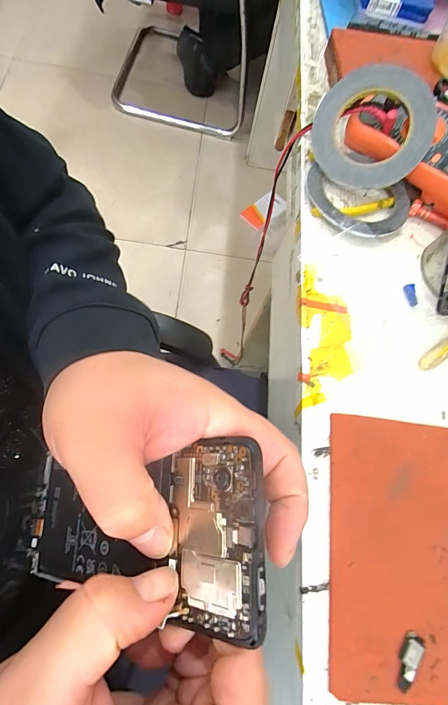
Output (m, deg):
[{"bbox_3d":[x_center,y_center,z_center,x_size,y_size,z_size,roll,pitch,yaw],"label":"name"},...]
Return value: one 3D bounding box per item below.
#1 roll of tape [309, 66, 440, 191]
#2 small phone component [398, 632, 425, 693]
[{"bbox_3d":[0.161,-0.242,0.380,0.126,0.024,0.115,1,94,15],"label":"roll of tape"},{"bbox_3d":[0.136,0.228,0.256,0.015,0.005,0.037,29,69,3],"label":"small phone component"}]

